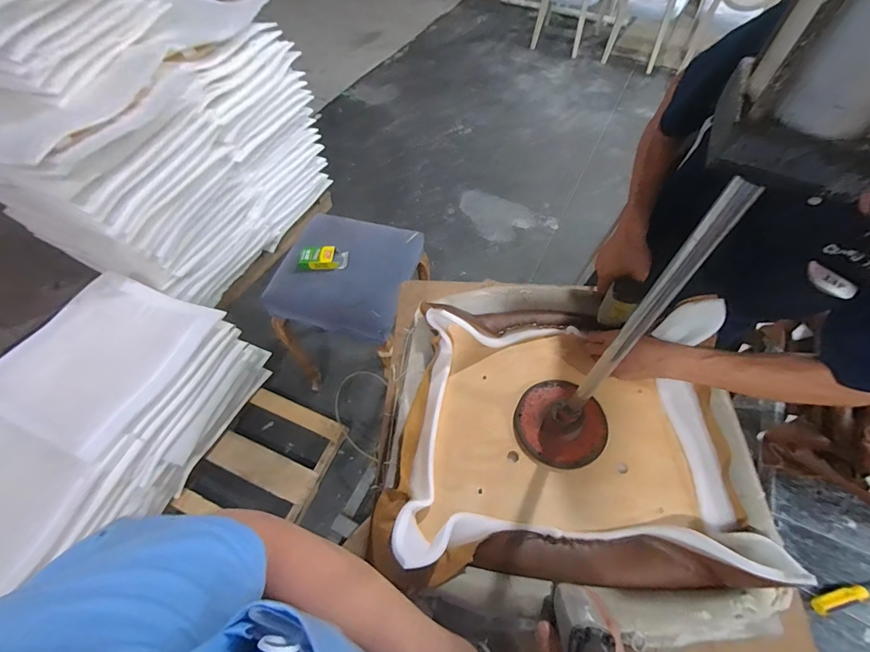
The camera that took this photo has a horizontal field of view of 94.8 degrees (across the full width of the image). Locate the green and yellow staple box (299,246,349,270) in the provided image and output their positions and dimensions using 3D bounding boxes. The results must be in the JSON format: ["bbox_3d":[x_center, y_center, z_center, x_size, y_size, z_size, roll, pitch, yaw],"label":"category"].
[{"bbox_3d":[-0.375,-0.231,1.352,0.159,0.028,0.083,-1,86,-15],"label":"green and yellow staple box"}]

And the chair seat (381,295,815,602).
[{"bbox_3d":[0.197,0.153,0.628,0.523,0.094,0.440,0,58,2],"label":"chair seat"}]

